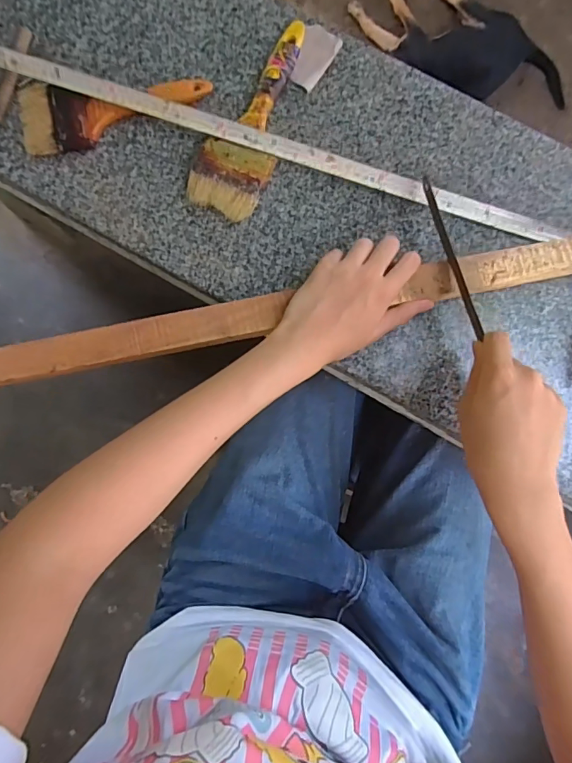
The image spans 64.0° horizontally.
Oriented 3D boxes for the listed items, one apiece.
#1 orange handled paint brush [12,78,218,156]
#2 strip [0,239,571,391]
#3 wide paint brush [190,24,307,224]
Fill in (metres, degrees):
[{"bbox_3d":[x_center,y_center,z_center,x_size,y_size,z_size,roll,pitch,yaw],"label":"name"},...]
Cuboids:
[{"bbox_3d":[-0.171,-0.263,0.453,0.186,0.014,0.074,-1,86,1],"label":"orange handled paint brush"},{"bbox_3d":[0.041,-0.069,0.414,0.746,0.018,0.039,-11,86,0],"label":"strip"},{"bbox_3d":[-0.031,-0.259,0.448,0.071,0.018,0.205,20,87,2],"label":"wide paint brush"}]

